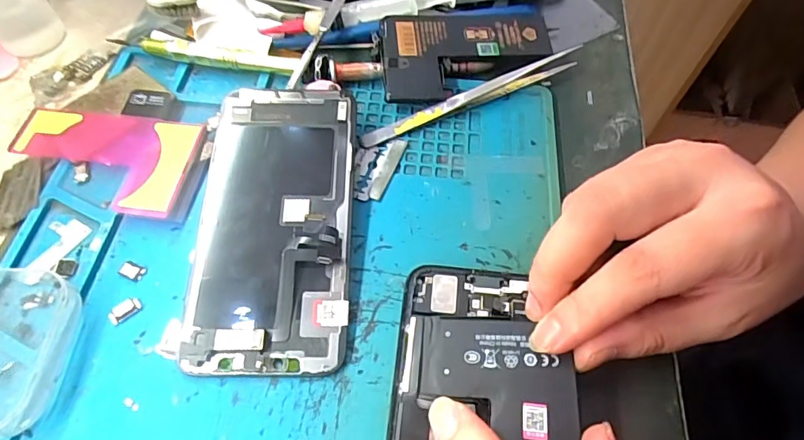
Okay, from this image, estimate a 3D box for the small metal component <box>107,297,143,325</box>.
[{"bbox_3d":[-0.117,0.038,0.204,0.013,0.004,0.008,-40,68,-23],"label":"small metal component"}]

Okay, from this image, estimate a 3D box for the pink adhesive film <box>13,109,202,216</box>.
[{"bbox_3d":[-0.149,-0.030,0.238,0.091,0.008,0.054,8,59,2],"label":"pink adhesive film"}]

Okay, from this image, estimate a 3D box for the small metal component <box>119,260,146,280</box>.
[{"bbox_3d":[-0.119,0.022,0.214,0.010,0.004,0.007,17,60,8],"label":"small metal component"}]

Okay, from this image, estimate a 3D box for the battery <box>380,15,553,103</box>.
[{"bbox_3d":[0.038,-0.094,0.272,0.098,0.007,0.059,-4,64,-5],"label":"battery"}]

